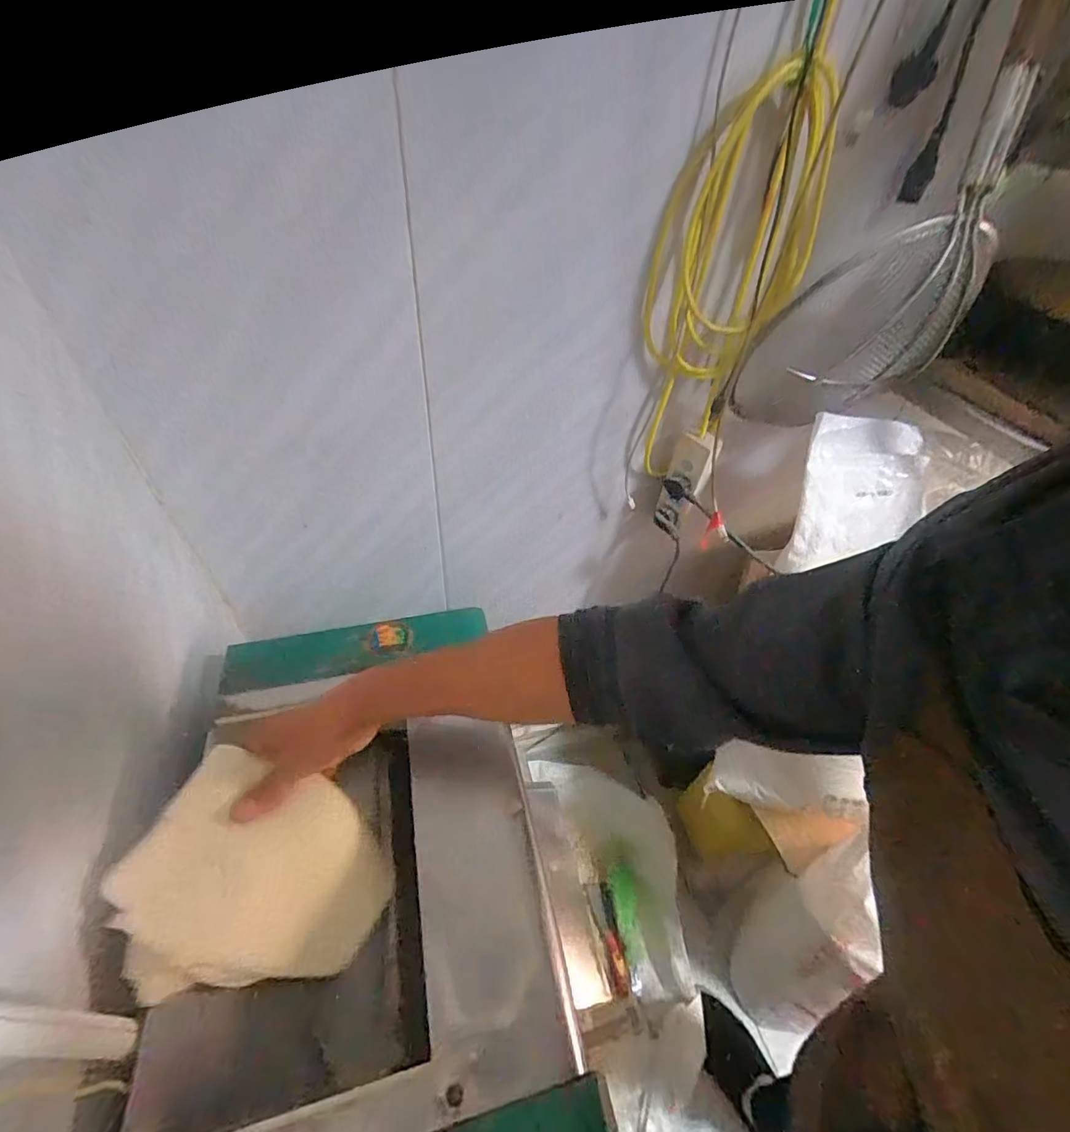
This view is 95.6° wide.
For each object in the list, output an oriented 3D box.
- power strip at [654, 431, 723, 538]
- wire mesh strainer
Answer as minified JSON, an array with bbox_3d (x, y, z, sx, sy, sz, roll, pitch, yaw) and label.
[{"bbox_3d":[0.228,-0.122,0.737,0.063,0.162,0.038,7,44,2],"label":"power strip"},{"bbox_3d":[0.379,-0.294,0.545,0.206,0.304,0.103,-16,48,-20],"label":"wire mesh strainer"}]

